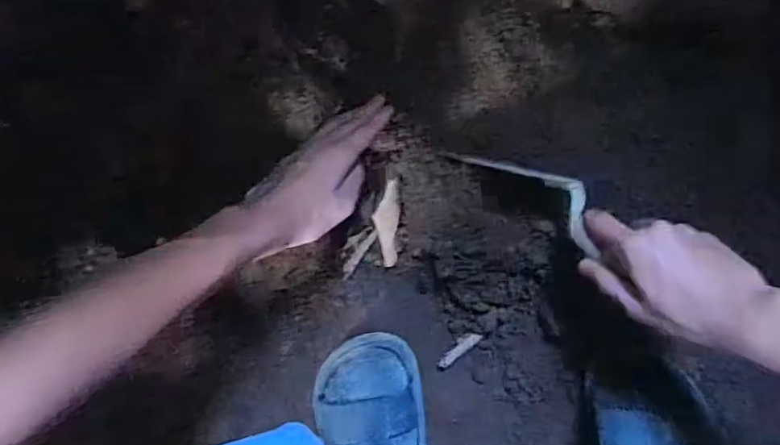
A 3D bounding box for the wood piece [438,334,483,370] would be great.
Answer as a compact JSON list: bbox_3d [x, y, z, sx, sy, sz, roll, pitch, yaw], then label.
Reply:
[{"bbox_3d":[0.071,0.132,0.615,0.056,0.005,0.015,-41,90,10],"label":"wood piece"}]

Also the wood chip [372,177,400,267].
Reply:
[{"bbox_3d":[-0.004,0.002,0.583,0.025,0.013,0.086,5,97,7],"label":"wood chip"}]

